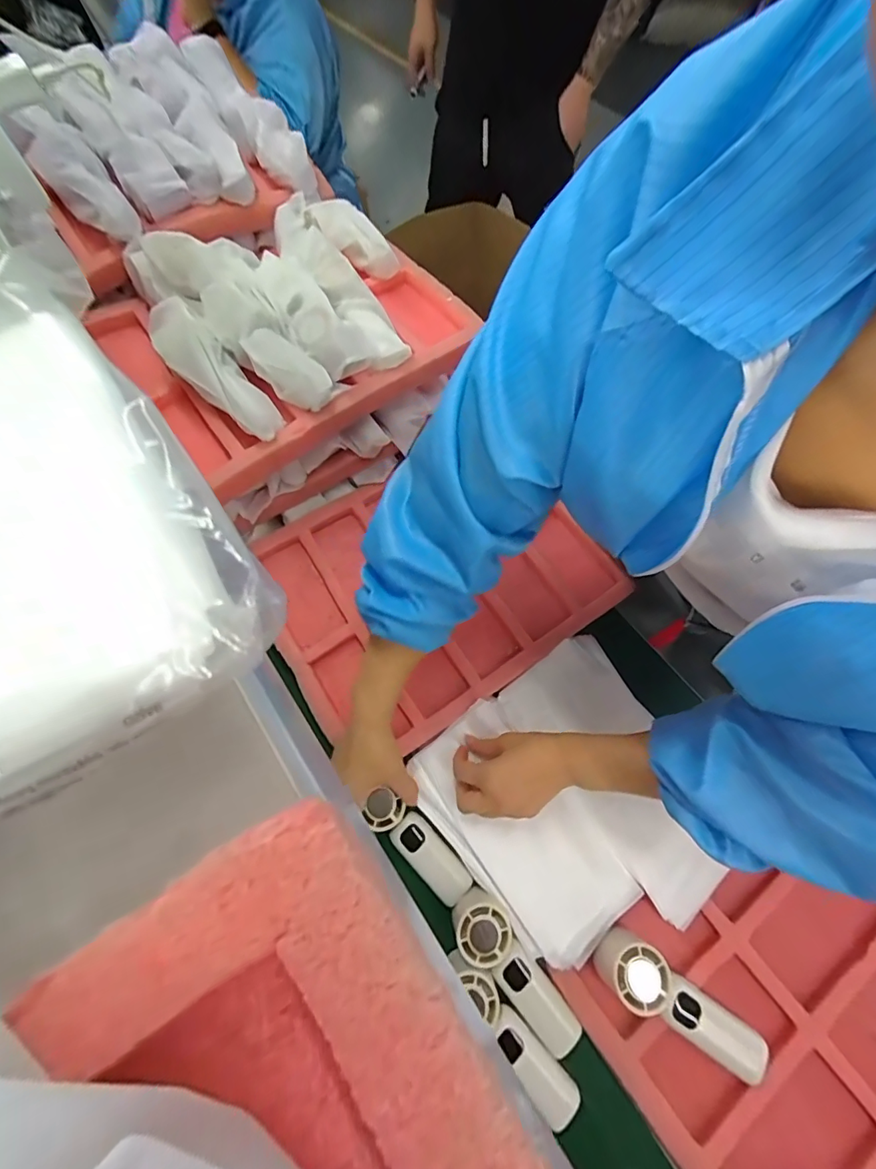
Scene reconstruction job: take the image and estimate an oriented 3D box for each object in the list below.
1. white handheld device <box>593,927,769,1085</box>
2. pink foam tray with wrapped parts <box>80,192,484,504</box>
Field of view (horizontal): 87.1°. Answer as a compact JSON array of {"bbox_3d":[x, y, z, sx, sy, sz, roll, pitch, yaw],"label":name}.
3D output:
[{"bbox_3d":[0.228,0.398,0.430,0.152,0.046,0.052,35,72,14],"label":"white handheld device"},{"bbox_3d":[-0.184,-0.333,0.554,0.378,0.103,0.322,-36,72,-13],"label":"pink foam tray with wrapped parts"}]

